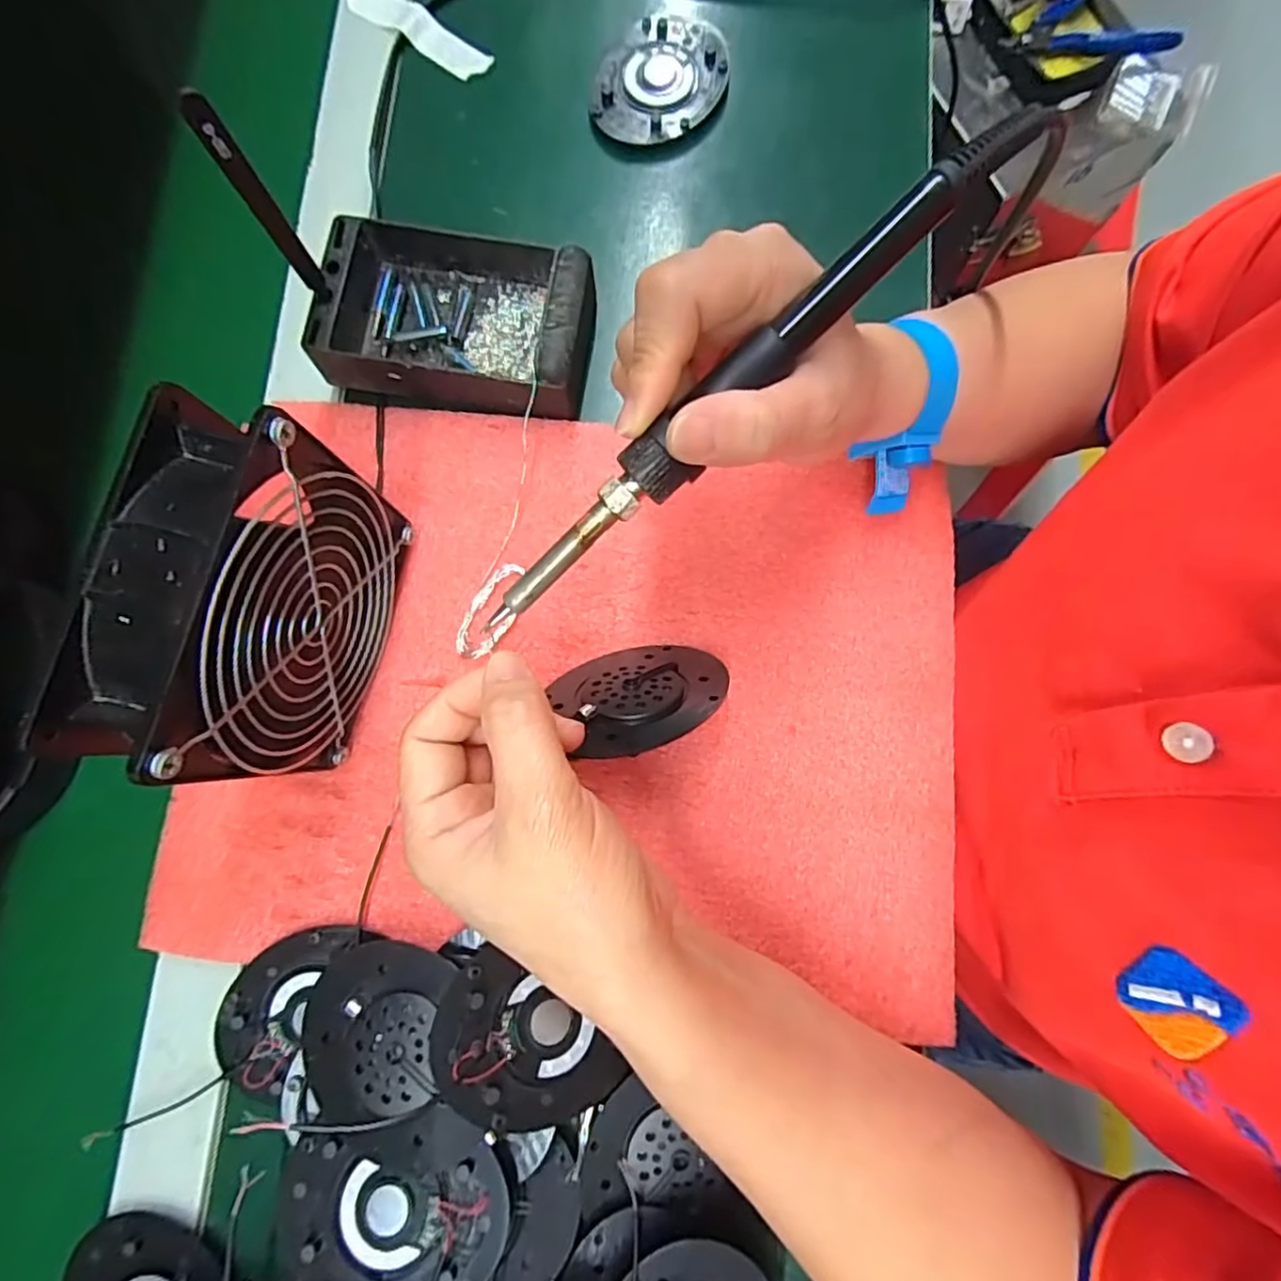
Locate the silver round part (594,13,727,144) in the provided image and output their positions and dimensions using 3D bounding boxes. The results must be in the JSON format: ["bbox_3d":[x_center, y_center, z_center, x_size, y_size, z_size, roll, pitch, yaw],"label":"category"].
[{"bbox_3d":[0.011,-0.305,0.355,0.060,0.012,0.079,34,81,6],"label":"silver round part"}]

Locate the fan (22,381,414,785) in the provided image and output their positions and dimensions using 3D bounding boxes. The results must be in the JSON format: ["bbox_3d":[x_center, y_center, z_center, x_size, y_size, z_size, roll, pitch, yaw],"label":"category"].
[{"bbox_3d":[-0.140,-0.012,0.248,0.050,0.117,0.117,15,80,3],"label":"fan"}]

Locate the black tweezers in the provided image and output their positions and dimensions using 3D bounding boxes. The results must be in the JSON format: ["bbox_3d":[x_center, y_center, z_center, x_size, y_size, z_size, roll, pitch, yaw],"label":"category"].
[{"bbox_3d":[-0.148,-0.167,0.266,0.006,0.110,0.010,41,84,8],"label":"black tweezers"}]

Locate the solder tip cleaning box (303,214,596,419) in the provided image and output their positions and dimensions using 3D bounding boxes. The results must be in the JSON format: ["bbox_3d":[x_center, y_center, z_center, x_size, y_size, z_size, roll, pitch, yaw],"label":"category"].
[{"bbox_3d":[-0.088,-0.157,0.317,0.127,0.035,0.076,9,80,2],"label":"solder tip cleaning box"}]

